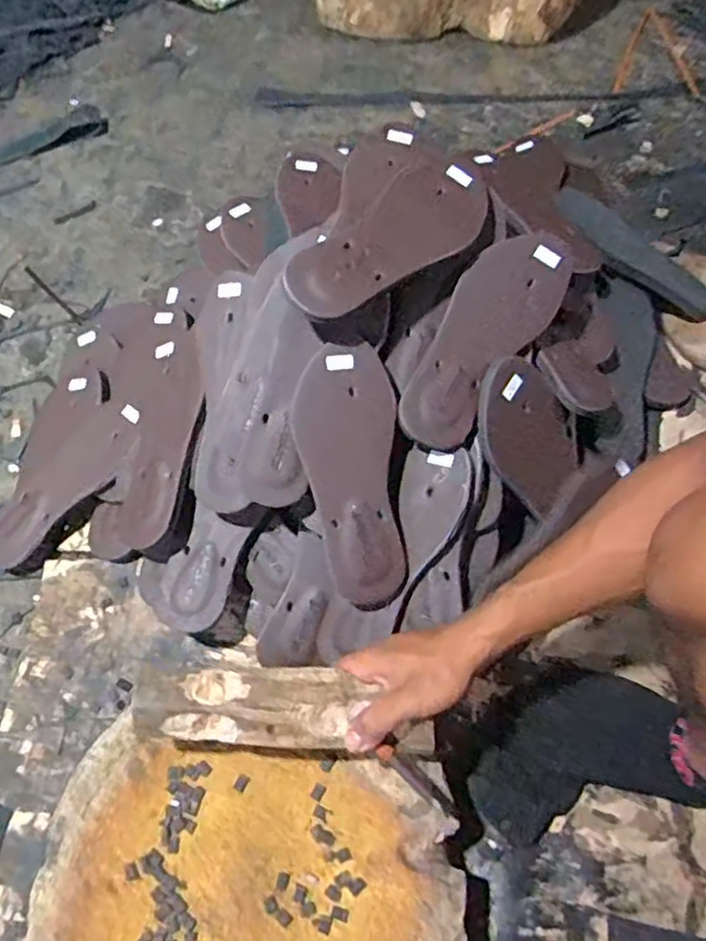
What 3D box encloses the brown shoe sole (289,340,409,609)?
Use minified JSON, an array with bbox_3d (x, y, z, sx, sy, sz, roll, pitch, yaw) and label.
[{"bbox_3d":[0.000,0.006,0.623,0.095,0.020,0.240,-8,91,-5],"label":"brown shoe sole"}]

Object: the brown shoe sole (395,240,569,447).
[{"bbox_3d":[0.127,-0.136,0.646,0.093,0.010,0.242,39,83,-9],"label":"brown shoe sole"}]

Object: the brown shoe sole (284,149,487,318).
[{"bbox_3d":[0.034,-0.223,0.619,0.106,0.023,0.241,40,70,21],"label":"brown shoe sole"}]

